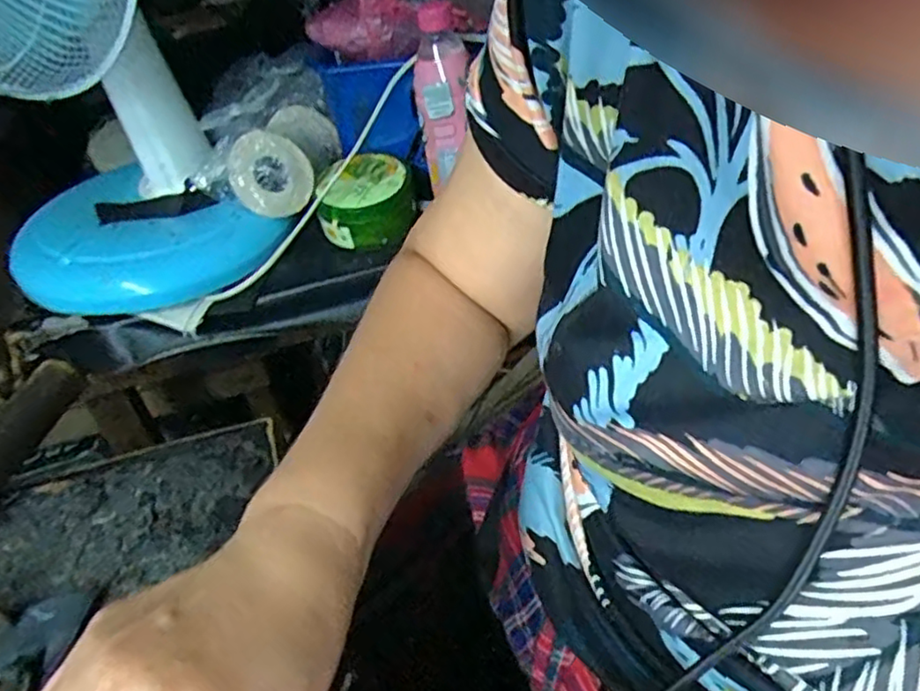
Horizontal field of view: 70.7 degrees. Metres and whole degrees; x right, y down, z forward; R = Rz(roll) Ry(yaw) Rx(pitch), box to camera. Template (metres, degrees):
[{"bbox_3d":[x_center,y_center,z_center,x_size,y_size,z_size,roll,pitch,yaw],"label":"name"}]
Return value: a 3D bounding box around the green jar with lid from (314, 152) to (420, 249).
[{"bbox_3d":[-0.095,-0.154,0.680,0.097,0.066,0.088,-7,41,1],"label":"green jar with lid"}]

